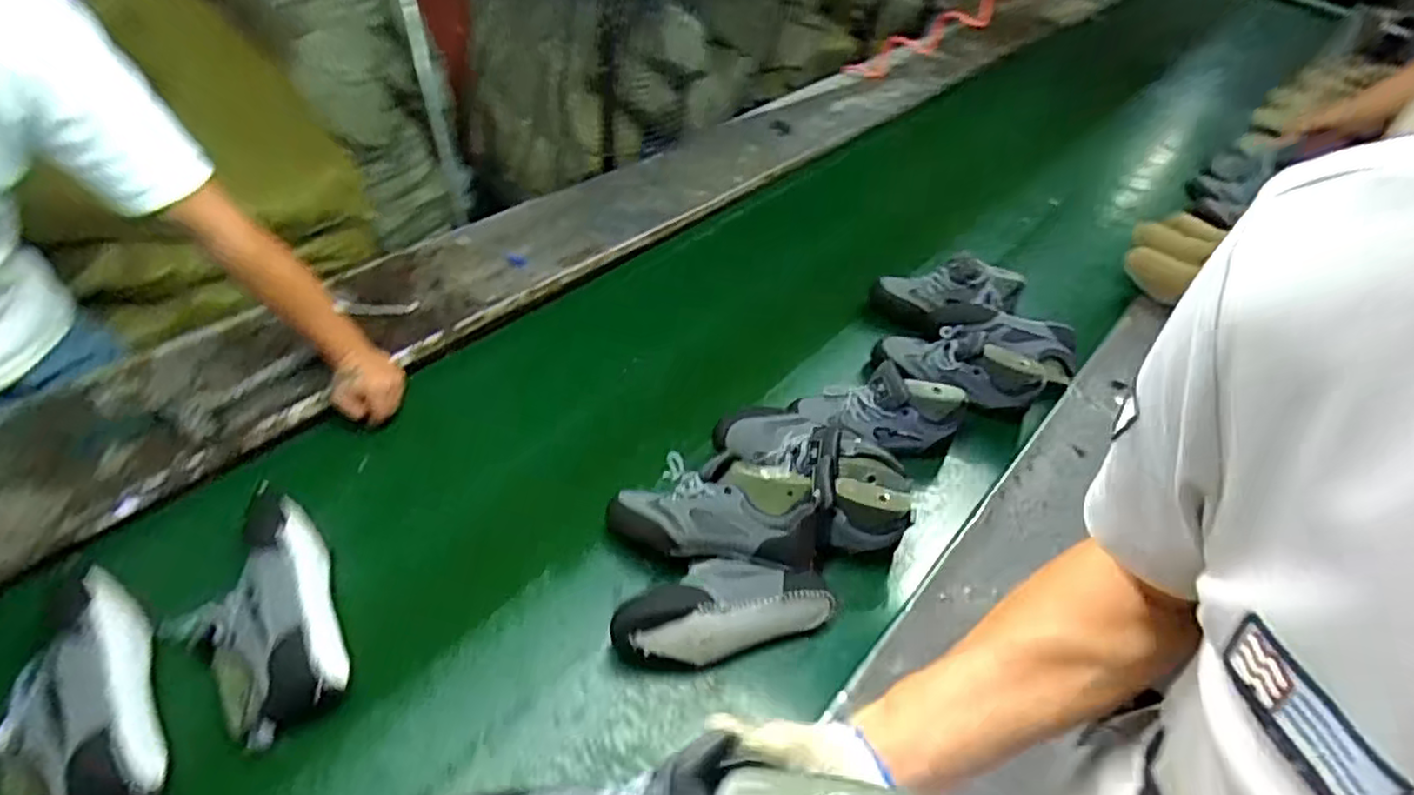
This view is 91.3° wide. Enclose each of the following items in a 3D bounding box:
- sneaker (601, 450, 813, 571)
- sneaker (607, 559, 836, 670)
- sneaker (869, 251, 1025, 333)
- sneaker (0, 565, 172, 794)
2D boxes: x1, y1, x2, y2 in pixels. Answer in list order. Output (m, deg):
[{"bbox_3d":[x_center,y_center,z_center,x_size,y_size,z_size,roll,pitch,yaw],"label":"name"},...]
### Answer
[{"bbox_3d":[-0.005,0.136,0.884,0.242,0.096,0.103,0,47,11],"label":"sneaker"},{"bbox_3d":[0.014,0.252,0.846,0.265,0.089,0.117,-12,51,-17],"label":"sneaker"},{"bbox_3d":[0.434,-0.190,1.249,0.270,0.087,0.109,-7,48,5],"label":"sneaker"},{"bbox_3d":[-0.628,0.299,0.686,0.132,0.083,0.273,-22,54,-24],"label":"sneaker"}]

